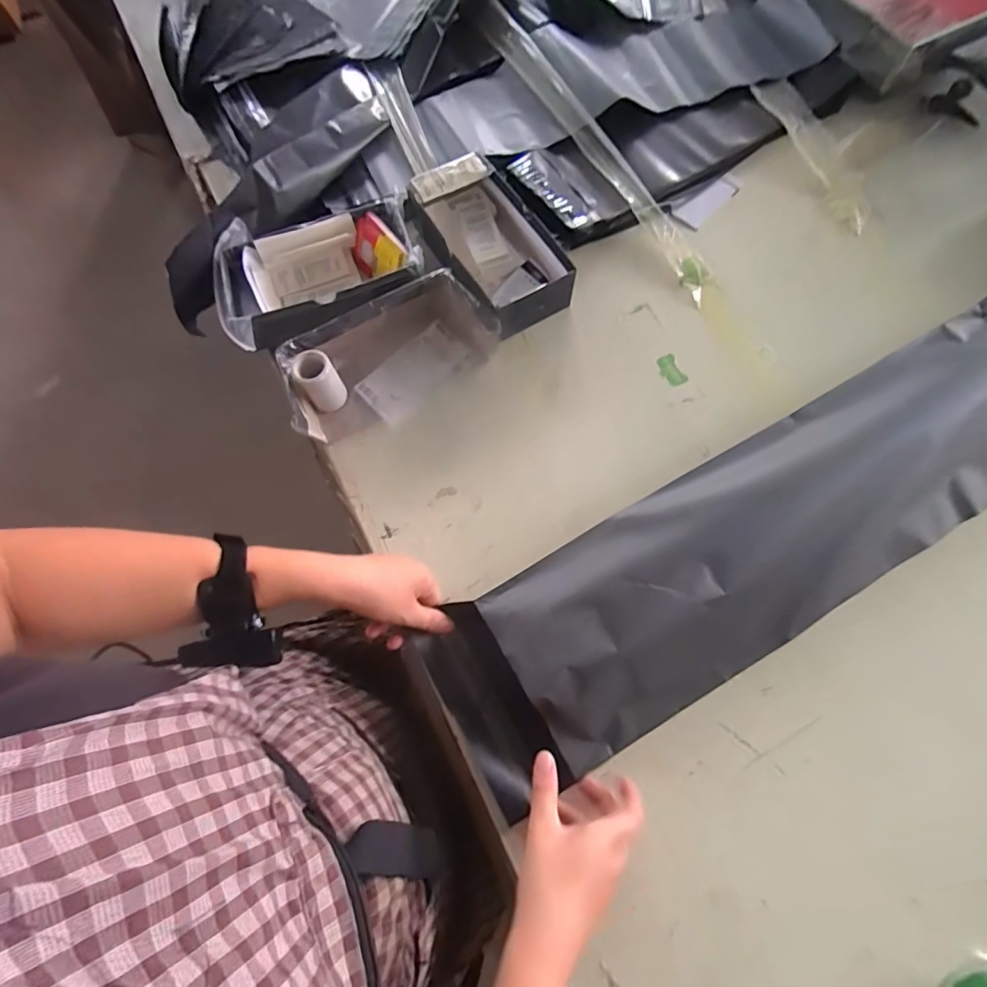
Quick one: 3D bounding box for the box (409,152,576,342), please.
[{"bbox_3d":[-0.004,-0.304,0.596,0.125,0.065,0.224,-29,72,-7],"label":"box"}]

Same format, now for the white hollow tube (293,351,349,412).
[{"bbox_3d":[-0.191,-0.124,0.544,0.041,0.063,0.039,-32,72,-8],"label":"white hollow tube"}]

